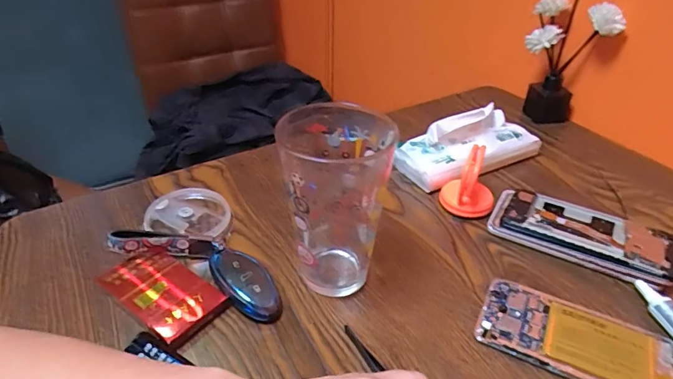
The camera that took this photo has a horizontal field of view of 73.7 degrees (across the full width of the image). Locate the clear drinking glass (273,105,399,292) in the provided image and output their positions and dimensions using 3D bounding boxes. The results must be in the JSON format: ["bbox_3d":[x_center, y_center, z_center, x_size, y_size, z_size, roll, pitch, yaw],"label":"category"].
[{"bbox_3d":[0.001,0.013,0.365,0.083,0.142,0.083,3,36,3],"label":"clear drinking glass"}]

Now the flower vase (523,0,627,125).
[{"bbox_3d":[0.308,-0.171,0.610,0.106,0.160,0.062,22,41,26],"label":"flower vase"}]

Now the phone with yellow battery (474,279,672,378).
[{"bbox_3d":[0.184,0.115,0.341,0.141,0.011,0.068,18,39,21],"label":"phone with yellow battery"}]

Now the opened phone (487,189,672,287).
[{"bbox_3d":[0.236,0.040,0.433,0.158,0.023,0.077,23,41,26],"label":"opened phone"}]

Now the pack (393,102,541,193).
[{"bbox_3d":[0.164,-0.057,0.531,0.170,0.063,0.071,-15,39,-21],"label":"pack"}]

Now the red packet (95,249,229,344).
[{"bbox_3d":[-0.144,0.083,0.371,0.098,0.014,0.056,26,43,30],"label":"red packet"}]

